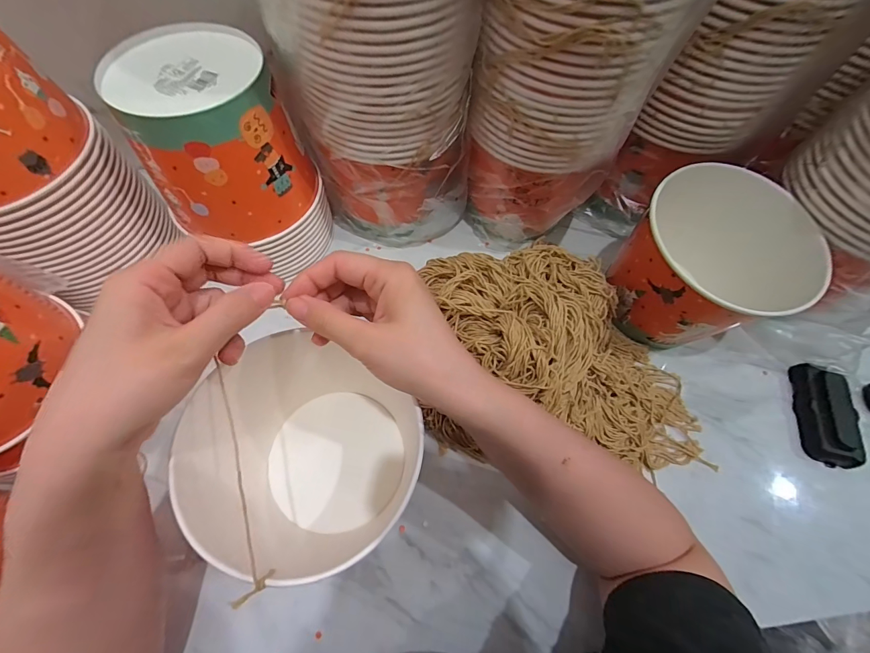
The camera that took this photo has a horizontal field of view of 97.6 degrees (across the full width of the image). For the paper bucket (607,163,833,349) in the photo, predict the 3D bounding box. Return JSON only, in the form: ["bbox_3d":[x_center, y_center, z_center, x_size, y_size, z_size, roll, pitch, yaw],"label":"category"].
[{"bbox_3d":[0.279,-0.059,0.404,0.170,0.127,0.155,12,65,3],"label":"paper bucket"}]

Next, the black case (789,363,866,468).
[{"bbox_3d":[0.427,0.095,0.413,0.054,0.020,0.104,17,66,5],"label":"black case"}]

